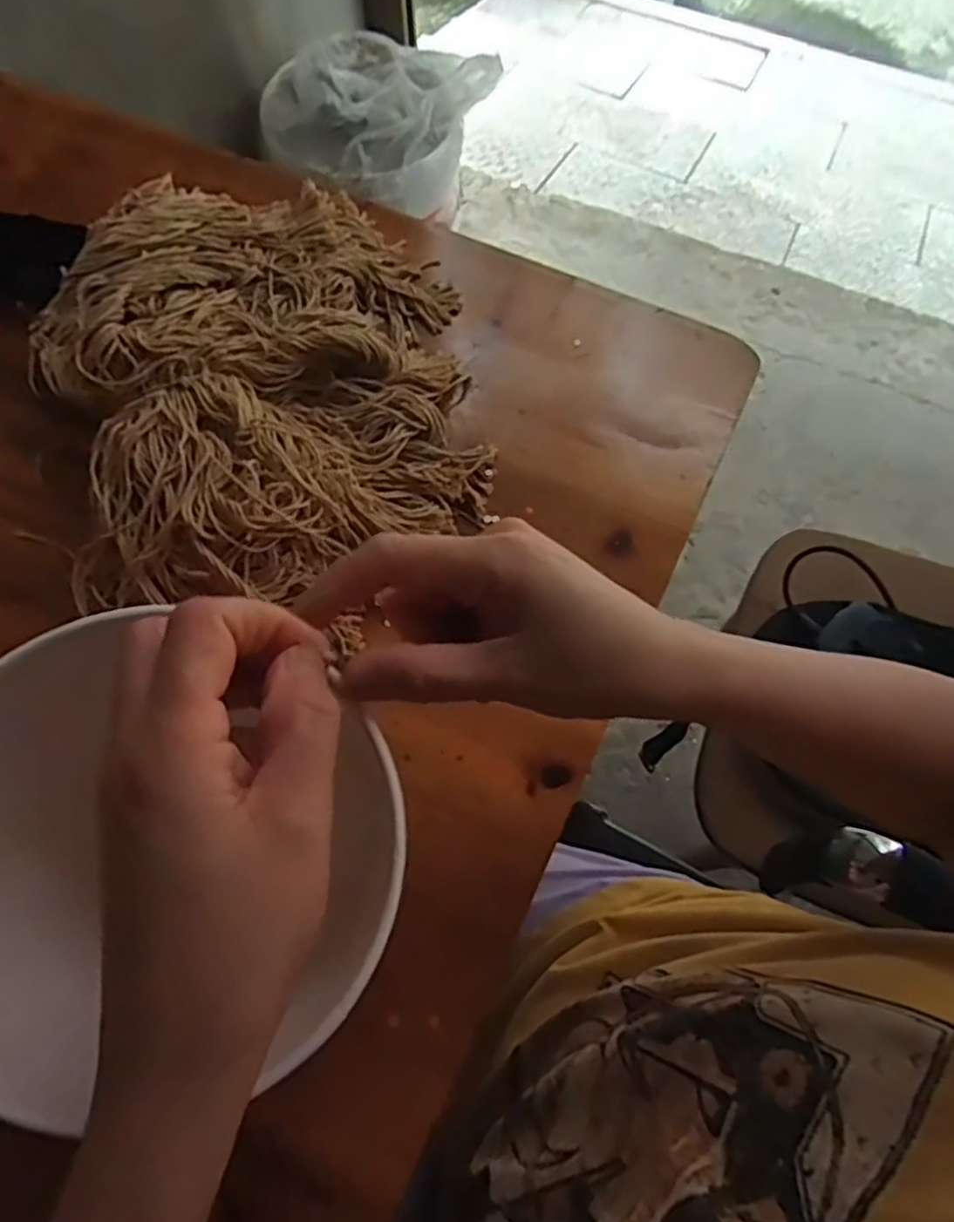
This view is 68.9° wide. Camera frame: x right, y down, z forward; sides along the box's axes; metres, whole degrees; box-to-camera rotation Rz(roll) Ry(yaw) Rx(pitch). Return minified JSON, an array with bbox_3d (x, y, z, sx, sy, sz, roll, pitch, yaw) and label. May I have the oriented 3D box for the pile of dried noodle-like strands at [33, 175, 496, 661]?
[{"bbox_3d":[-0.122,-0.134,0.421,0.234,0.078,0.307,-9,68,-4],"label":"pile of dried noodle-like strands"}]

